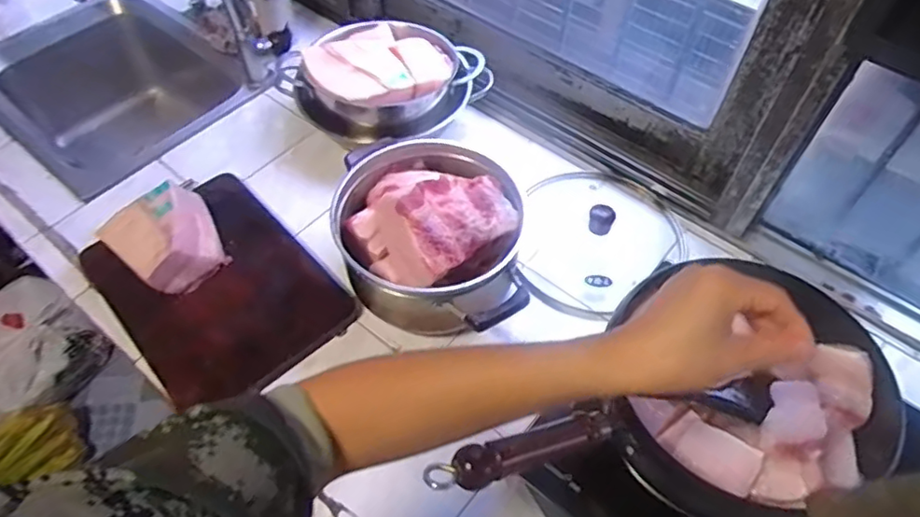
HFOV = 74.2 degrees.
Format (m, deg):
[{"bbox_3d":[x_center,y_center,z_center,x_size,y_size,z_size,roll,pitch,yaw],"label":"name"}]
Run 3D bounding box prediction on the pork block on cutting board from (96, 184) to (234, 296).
[{"bbox_3d":[-0.395,-0.024,0.823,0.127,0.080,0.115,-34,61,-22],"label":"pork block on cutting board"}]

